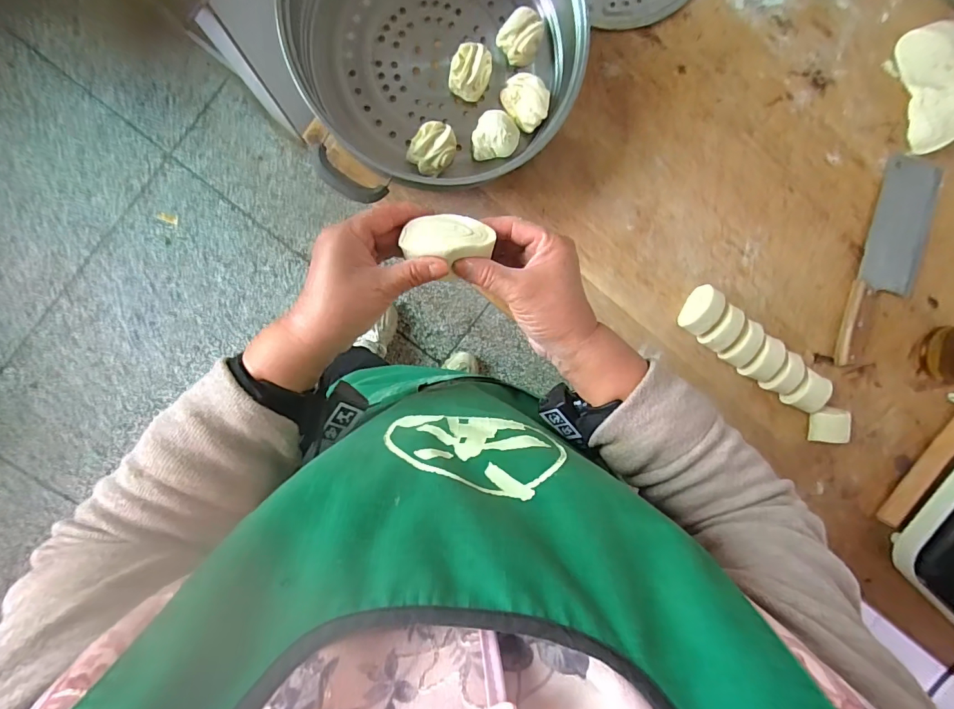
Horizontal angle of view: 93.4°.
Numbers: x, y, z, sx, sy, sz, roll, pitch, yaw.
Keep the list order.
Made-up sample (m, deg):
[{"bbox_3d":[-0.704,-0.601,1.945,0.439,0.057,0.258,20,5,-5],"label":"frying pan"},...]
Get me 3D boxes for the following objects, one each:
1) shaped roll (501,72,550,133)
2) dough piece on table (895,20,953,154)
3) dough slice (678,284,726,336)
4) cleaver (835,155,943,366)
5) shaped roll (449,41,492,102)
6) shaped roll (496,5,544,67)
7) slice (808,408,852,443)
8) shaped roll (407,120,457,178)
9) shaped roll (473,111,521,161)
[{"bbox_3d":[0.058,-0.301,0.534,0.039,0.040,0.059,-45,99,-3],"label":"shaped roll"},{"bbox_3d":[0.635,-0.364,0.596,0.085,0.054,0.153,-18,97,-6],"label":"dough piece on table"},{"bbox_3d":[0.296,-0.058,0.590,0.040,0.039,0.065,35,89,-9],"label":"dough slice"},{"bbox_3d":[0.585,-0.128,0.631,0.100,0.019,0.303,16,92,-9],"label":"cleaver"},{"bbox_3d":[-0.008,-0.326,0.523,0.045,0.033,0.052,7,93,-9],"label":"shaped roll"},{"bbox_3d":[0.052,-0.374,0.527,0.049,0.037,0.052,-1,95,-8],"label":"shaped roll"},{"bbox_3d":[0.494,0.101,0.630,0.046,0.025,0.049,-10,96,-7],"label":"slice"},{"bbox_3d":[-0.051,-0.239,0.525,0.056,0.035,0.047,-44,99,-3],"label":"shaped roll"},{"bbox_3d":[0.021,-0.260,0.534,0.054,0.031,0.049,-9,96,-7],"label":"shaped roll"}]

